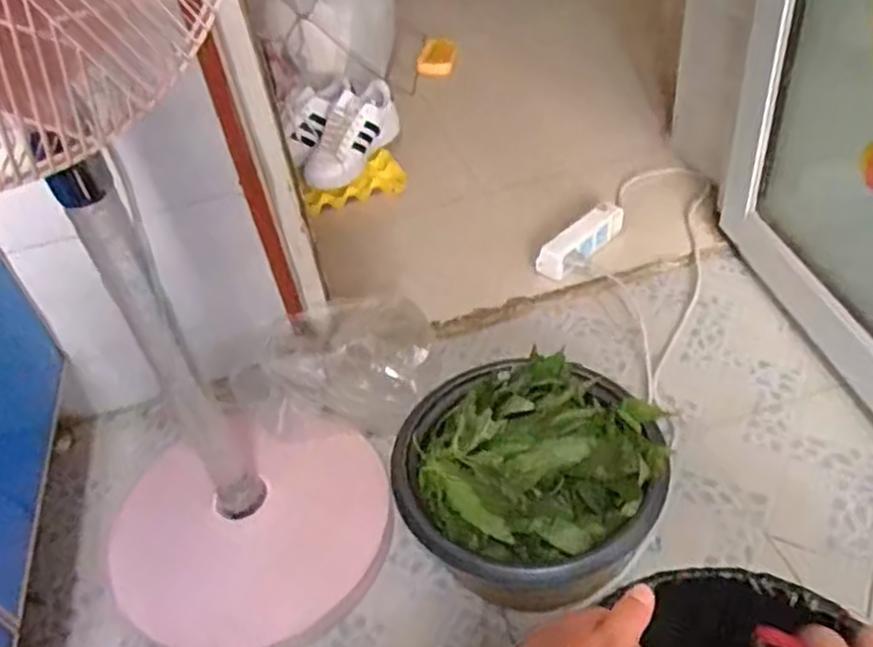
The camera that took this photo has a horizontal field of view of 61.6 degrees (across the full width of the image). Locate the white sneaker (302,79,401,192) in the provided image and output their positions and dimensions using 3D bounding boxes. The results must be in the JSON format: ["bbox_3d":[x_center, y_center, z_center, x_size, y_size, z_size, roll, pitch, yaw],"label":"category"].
[{"bbox_3d":[-0.154,-0.359,1.389,0.080,0.101,0.276,19,63,26],"label":"white sneaker"}]

